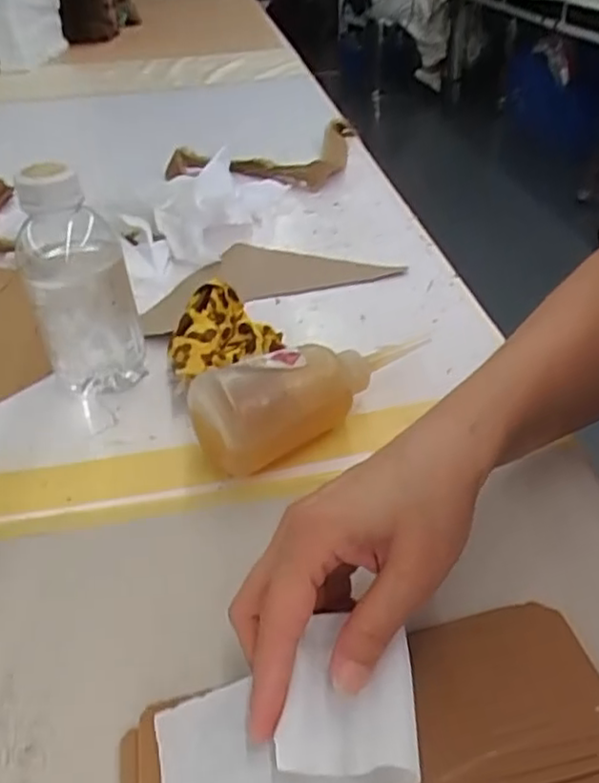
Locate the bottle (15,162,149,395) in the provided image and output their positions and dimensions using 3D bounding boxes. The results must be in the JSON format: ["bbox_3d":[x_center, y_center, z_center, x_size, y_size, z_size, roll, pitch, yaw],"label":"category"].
[{"bbox_3d":[-0.153,-0.076,0.470,0.066,0.157,0.080,-15,37,-14],"label":"bottle"}]

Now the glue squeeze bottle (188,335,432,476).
[{"bbox_3d":[0.013,-0.009,0.438,0.166,0.065,0.049,-27,41,-28],"label":"glue squeeze bottle"}]

